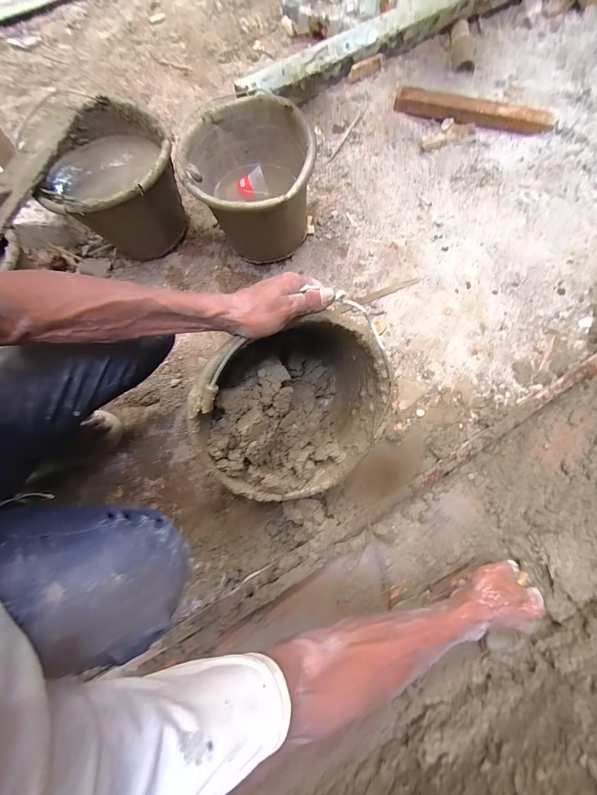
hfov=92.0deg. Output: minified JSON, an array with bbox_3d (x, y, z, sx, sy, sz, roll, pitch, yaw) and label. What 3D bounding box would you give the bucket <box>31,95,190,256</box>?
[{"bbox_3d":[-0.415,-0.485,0.689,0.280,0.212,0.262,-1,75,3],"label":"bucket"}]

